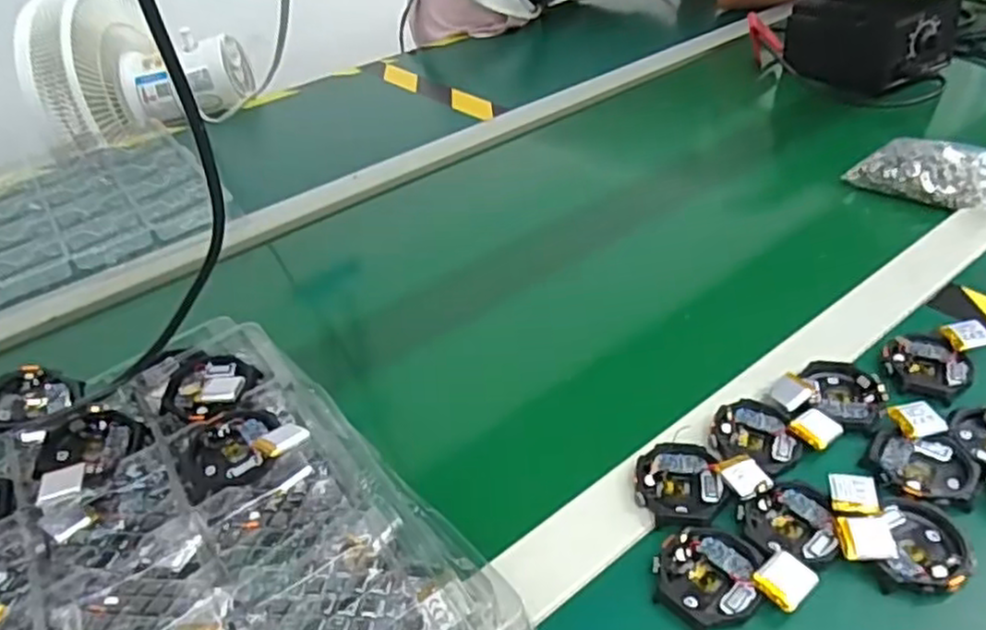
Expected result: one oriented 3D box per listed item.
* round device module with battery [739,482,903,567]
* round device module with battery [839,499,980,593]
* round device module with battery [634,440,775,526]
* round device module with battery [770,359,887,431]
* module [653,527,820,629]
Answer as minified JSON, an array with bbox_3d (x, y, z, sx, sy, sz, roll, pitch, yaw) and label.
[{"bbox_3d":[0.158,0.103,0.358,0.064,0.018,0.046,-1,38,7],"label":"round device module with battery"},{"bbox_3d":[0.200,0.111,0.343,0.060,0.019,0.046,-18,39,-15],"label":"round device module with battery"},{"bbox_3d":[0.105,0.087,0.383,0.059,0.015,0.053,-19,40,-17],"label":"round device module with battery"},{"bbox_3d":[0.203,0.042,0.430,0.058,0.012,0.061,-4,38,3],"label":"round device module with battery"},{"bbox_3d":[0.109,0.127,0.339,0.063,0.009,0.054,23,60,36],"label":"module"}]

